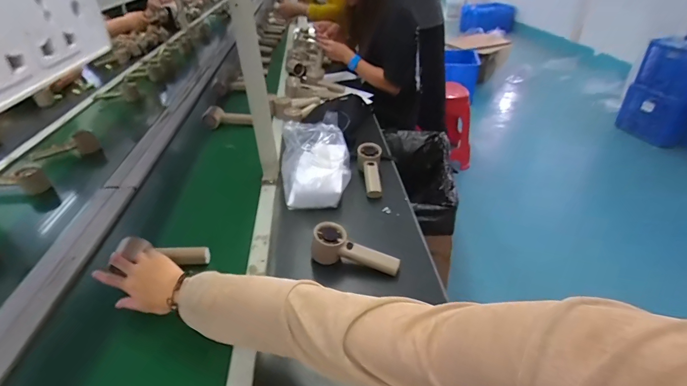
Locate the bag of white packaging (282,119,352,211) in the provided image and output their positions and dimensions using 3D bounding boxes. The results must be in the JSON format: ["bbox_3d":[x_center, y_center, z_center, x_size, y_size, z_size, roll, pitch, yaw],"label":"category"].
[{"bbox_3d":[-0.069,-0.087,0.889,0.162,0.085,0.313,-6,35,-4],"label":"bag of white packaging"}]

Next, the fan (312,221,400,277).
[{"bbox_3d":[0.020,0.110,0.649,0.160,0.061,0.047,21,39,4],"label":"fan"}]

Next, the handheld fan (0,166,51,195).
[{"bbox_3d":[-0.797,-0.029,0.859,0.153,0.053,0.047,0,35,4],"label":"handheld fan"}]

